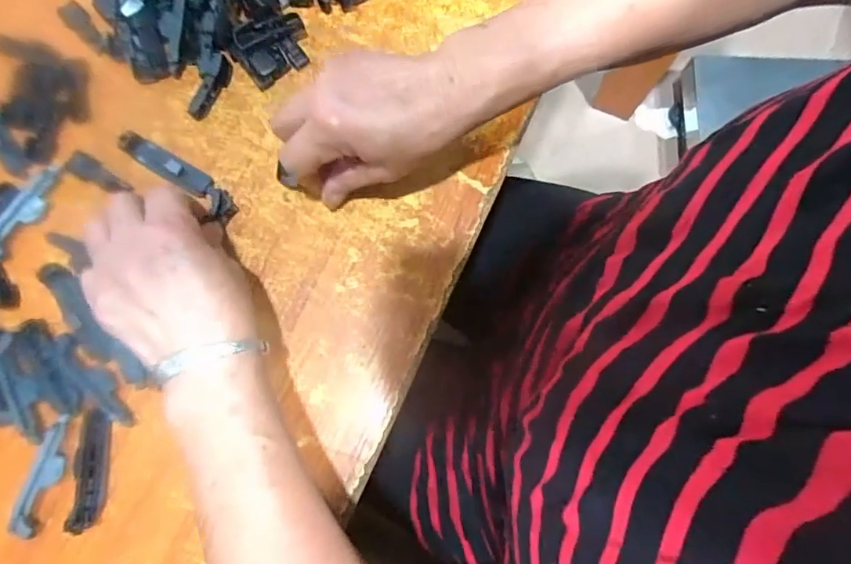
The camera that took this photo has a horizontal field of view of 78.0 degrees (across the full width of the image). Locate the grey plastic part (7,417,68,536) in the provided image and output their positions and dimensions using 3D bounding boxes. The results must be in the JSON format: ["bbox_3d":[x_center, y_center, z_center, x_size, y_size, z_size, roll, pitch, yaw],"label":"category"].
[{"bbox_3d":[-0.243,0.123,0.335,0.016,0.007,0.072,15,79,2],"label":"grey plastic part"}]

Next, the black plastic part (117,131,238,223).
[{"bbox_3d":[-0.178,-0.078,0.380,0.104,0.015,0.020,32,80,10],"label":"black plastic part"}]

